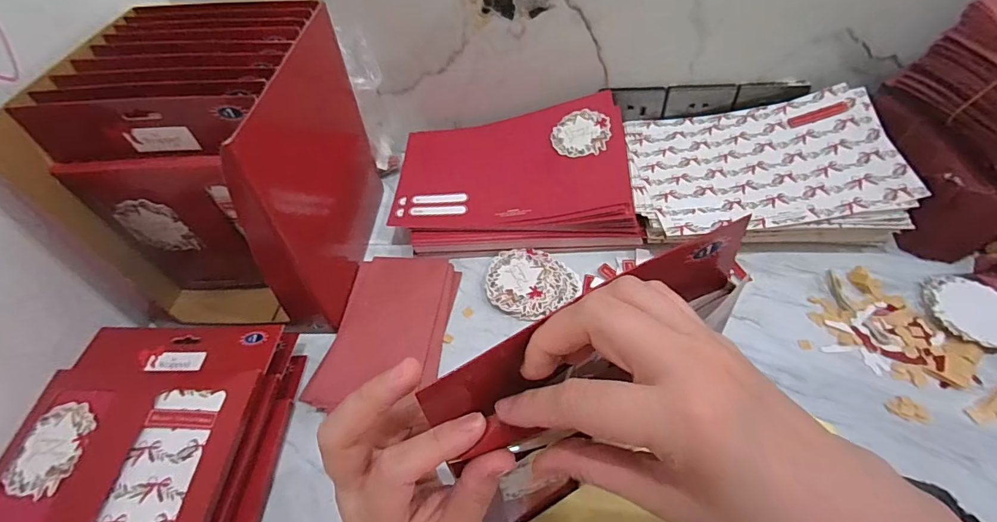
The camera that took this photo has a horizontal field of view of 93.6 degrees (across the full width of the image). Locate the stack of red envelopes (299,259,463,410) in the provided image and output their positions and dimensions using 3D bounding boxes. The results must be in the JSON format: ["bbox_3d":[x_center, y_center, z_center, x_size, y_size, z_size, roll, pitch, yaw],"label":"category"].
[{"bbox_3d":[-0.111,0.067,0.485,0.116,0.011,0.180,4,51,7],"label":"stack of red envelopes"}]

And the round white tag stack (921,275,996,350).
[{"bbox_3d":[0.455,0.049,0.452,0.080,0.015,0.084,-2,51,2],"label":"round white tag stack"}]

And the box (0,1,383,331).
[{"bbox_3d":[-0.268,-0.096,0.480,0.217,0.221,0.243,5,51,7],"label":"box"}]

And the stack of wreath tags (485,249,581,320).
[{"bbox_3d":[0.034,0.024,0.510,0.095,0.012,0.086,27,57,23],"label":"stack of wreath tags"}]

